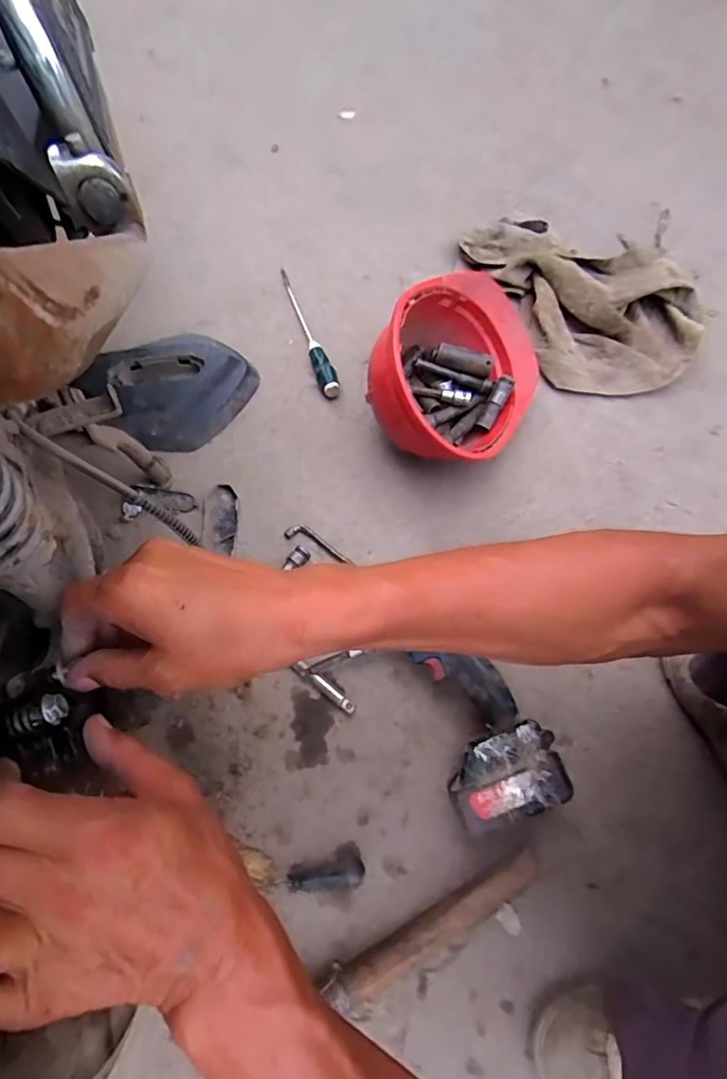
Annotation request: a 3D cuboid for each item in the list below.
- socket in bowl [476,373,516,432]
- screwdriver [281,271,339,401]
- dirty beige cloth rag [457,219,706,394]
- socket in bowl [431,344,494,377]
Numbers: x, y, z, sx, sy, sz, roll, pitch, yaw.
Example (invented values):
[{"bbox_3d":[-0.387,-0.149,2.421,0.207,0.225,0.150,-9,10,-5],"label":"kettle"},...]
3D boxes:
[{"bbox_3d":[0.184,-0.190,0.698,0.023,0.016,0.078,28,94,12],"label":"socket in bowl"},{"bbox_3d":[-0.089,-0.345,0.813,0.029,0.029,0.282,-16,67,-6],"label":"screwdriver"},{"bbox_3d":[0.385,-0.417,0.836,0.310,0.057,0.393,-19,68,-8],"label":"dirty beige cloth rag"},{"bbox_3d":[0.138,-0.253,0.698,0.086,0.027,0.025,20,69,6],"label":"socket in bowl"}]

